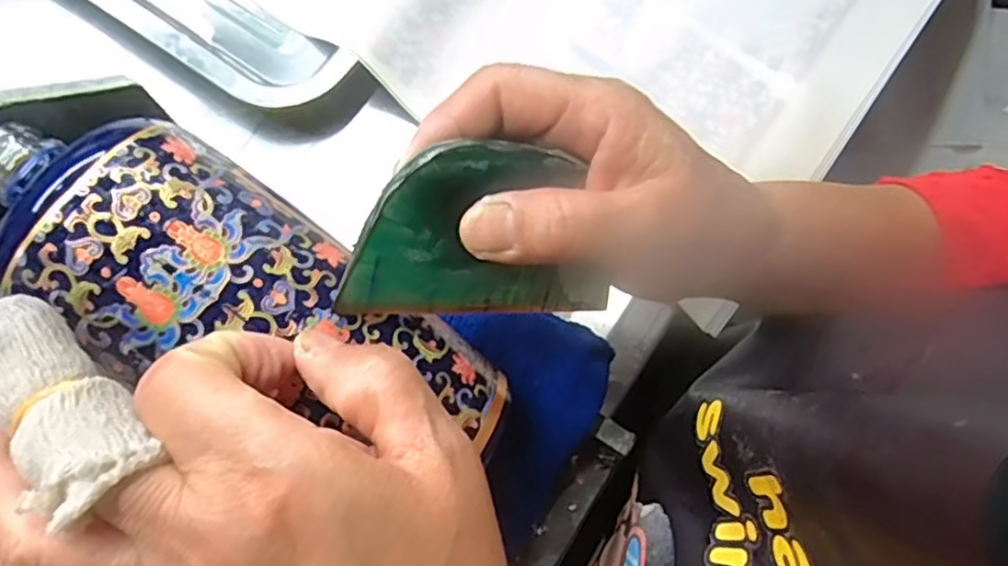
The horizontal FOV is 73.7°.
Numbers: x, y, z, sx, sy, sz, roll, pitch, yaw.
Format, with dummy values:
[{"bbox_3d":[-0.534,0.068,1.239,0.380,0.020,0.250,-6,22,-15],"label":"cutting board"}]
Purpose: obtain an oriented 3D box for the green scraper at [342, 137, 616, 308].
[{"bbox_3d":[-0.002,-0.016,0.216,0.092,0.004,0.057,2,117,-27],"label":"green scraper"}]

